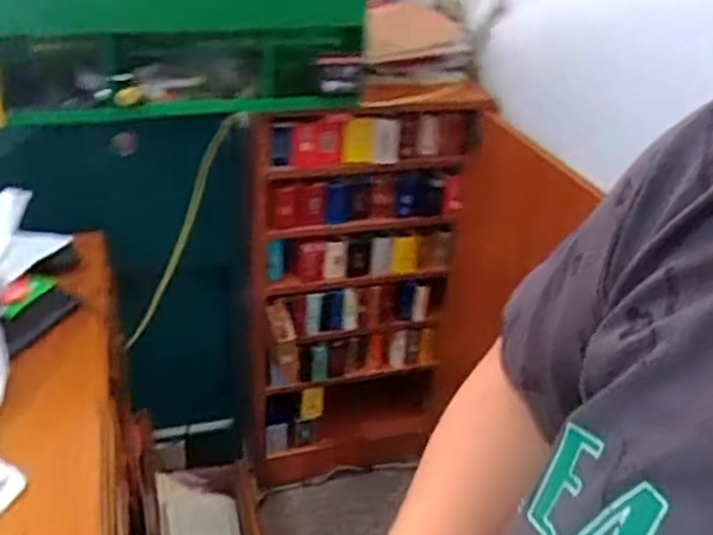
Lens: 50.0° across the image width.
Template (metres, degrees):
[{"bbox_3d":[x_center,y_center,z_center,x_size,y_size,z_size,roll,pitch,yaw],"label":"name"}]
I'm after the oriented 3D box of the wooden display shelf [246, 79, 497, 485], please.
[{"bbox_3d":[-0.001,0.081,1.640,0.457,0.886,0.114,-6,32,-15],"label":"wooden display shelf"}]

